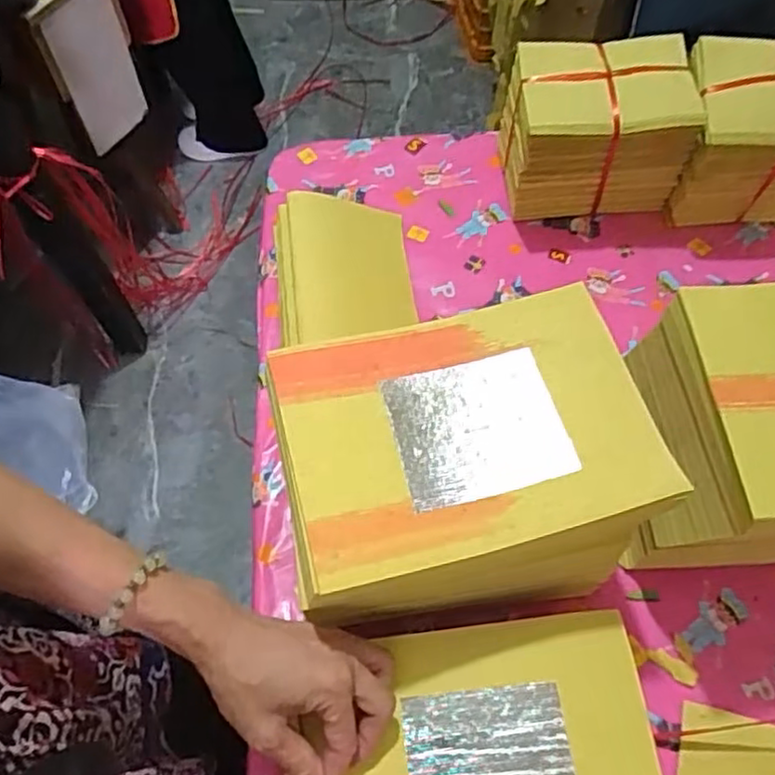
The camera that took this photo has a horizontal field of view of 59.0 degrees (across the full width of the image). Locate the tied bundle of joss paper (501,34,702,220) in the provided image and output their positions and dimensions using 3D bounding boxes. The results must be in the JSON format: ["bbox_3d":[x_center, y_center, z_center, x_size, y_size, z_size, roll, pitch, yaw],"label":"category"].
[{"bbox_3d":[0.209,-0.261,0.706,0.164,0.140,0.115,-2,62,0],"label":"tied bundle of joss paper"}]

